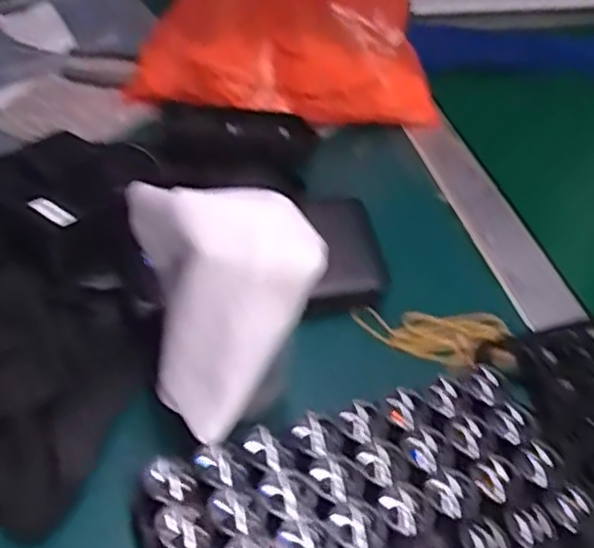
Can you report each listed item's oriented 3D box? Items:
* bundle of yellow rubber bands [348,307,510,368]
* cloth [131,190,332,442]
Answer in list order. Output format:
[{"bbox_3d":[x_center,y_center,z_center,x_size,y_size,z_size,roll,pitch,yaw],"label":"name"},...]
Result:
[{"bbox_3d":[0.083,0.038,0.435,0.091,0.009,0.038,0,46,-7],"label":"bundle of yellow rubber bands"},{"bbox_3d":[-0.033,0.011,0.334,0.072,0.102,0.084,-13,49,-18],"label":"cloth"}]

